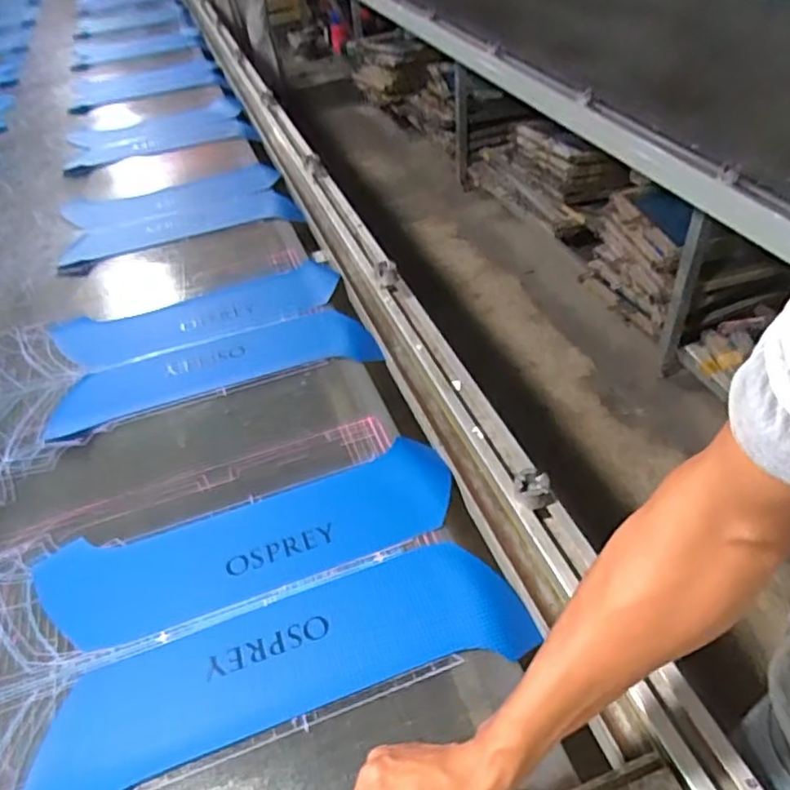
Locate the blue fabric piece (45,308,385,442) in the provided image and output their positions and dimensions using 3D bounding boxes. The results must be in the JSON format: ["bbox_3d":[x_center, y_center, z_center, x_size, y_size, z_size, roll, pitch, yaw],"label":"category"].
[{"bbox_3d":[-0.278,-0.046,0.978,0.485,0.010,0.140,-15,48,-9],"label":"blue fabric piece"}]

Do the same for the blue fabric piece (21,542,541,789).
[{"bbox_3d":[-0.111,0.269,0.628,0.482,0.009,0.149,-17,41,-12],"label":"blue fabric piece"}]

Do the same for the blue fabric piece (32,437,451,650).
[{"bbox_3d":[-0.162,0.168,0.738,0.475,0.005,0.139,-17,43,-12],"label":"blue fabric piece"}]

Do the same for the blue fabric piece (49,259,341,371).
[{"bbox_3d":[-0.333,-0.145,1.078,0.471,0.009,0.152,-17,43,-13],"label":"blue fabric piece"}]

